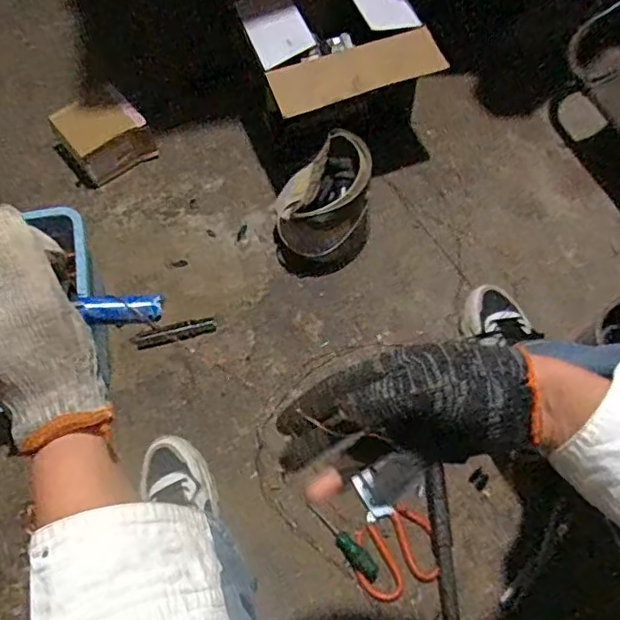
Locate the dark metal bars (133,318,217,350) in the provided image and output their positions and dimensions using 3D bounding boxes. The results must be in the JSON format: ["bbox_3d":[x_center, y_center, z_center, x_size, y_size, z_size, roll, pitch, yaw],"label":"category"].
[{"bbox_3d":[-0.212,0.037,0.910,0.125,0.008,0.028,-14,64,-5],"label":"dark metal bars"}]

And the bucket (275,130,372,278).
[{"bbox_3d":[0.018,-0.164,0.912,0.149,0.148,0.170,1,65,3],"label":"bucket"}]

